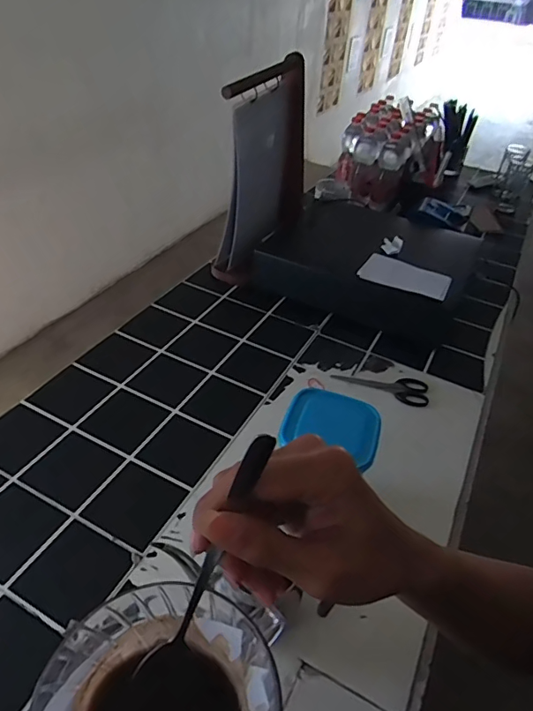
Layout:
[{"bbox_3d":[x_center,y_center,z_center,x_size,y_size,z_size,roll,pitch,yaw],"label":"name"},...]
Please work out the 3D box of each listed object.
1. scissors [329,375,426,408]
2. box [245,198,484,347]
[{"bbox_3d":[0.184,0.041,0.785,0.149,0.008,0.063,18,41,15],"label":"scissors"},{"bbox_3d":[0.215,-0.197,0.995,0.370,0.104,0.327,22,42,19],"label":"box"}]

